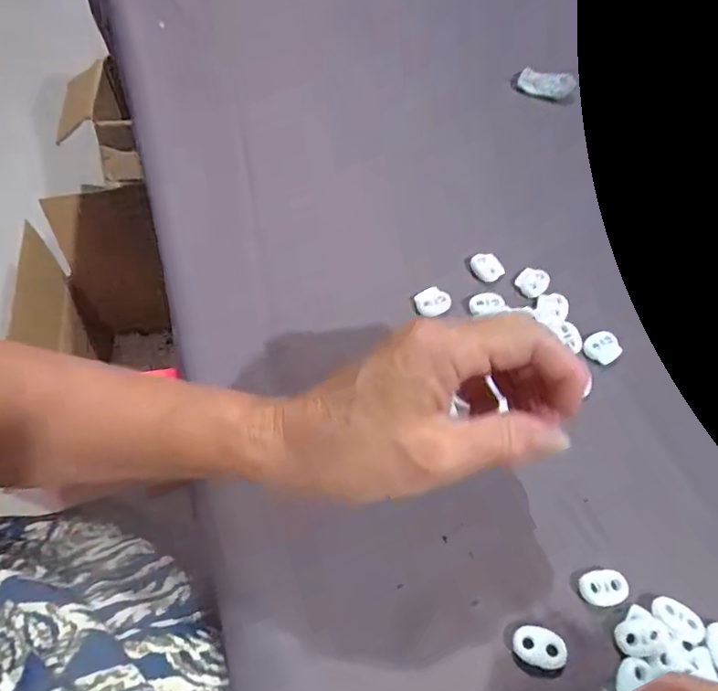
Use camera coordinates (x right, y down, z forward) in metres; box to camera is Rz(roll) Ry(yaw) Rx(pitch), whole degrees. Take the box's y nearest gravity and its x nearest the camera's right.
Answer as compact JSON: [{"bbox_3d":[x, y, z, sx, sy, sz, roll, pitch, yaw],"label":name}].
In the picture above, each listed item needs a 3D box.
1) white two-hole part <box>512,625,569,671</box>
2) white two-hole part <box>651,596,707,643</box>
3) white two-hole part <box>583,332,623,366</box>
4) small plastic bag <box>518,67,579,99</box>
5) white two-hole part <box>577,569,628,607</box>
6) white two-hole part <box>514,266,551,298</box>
[{"bbox_3d":[0.081,0.133,0.228,0.023,0.006,0.016,12,60,4],"label":"white two-hole part"},{"bbox_3d":[0.148,0.126,0.237,0.023,0.004,0.014,30,62,14],"label":"white two-hole part"},{"bbox_3d":[0.148,0.002,0.313,0.021,0.005,0.020,1,59,-2],"label":"white two-hole part"},{"bbox_3d":[0.164,-0.229,0.450,0.047,0.012,0.023,19,60,8],"label":"small plastic bag"},{"bbox_3d":[0.116,0.115,0.244,0.021,0.004,0.015,-9,60,-8],"label":"white two-hole part"},{"bbox_3d":[0.113,-0.041,0.337,0.020,0.006,0.021,1,59,-2],"label":"white two-hole part"}]

